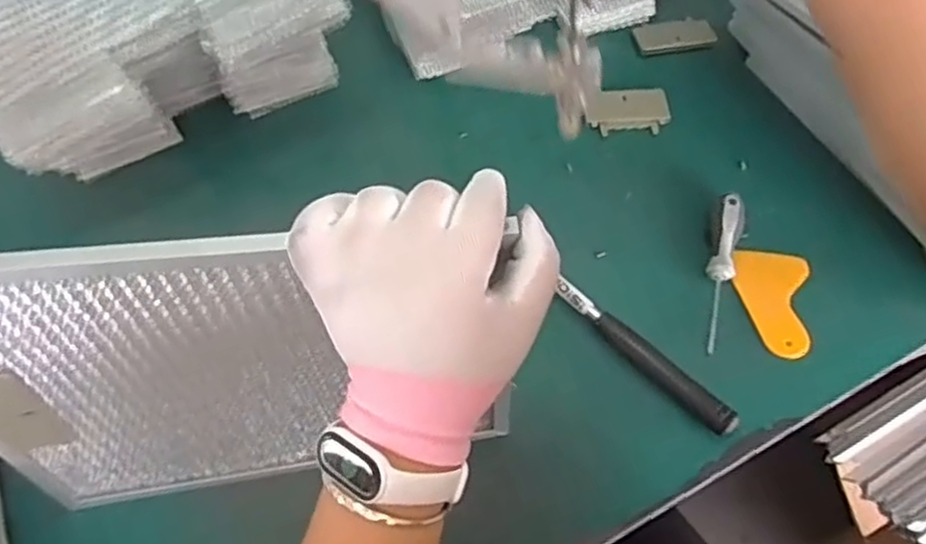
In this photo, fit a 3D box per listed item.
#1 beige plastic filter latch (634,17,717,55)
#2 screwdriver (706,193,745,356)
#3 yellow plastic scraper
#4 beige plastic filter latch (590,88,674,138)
[{"bbox_3d":[0.235,-0.262,0.787,0.089,0.004,0.045,-8,59,-4],"label":"beige plastic filter latch"},{"bbox_3d":[0.230,0.000,0.630,0.030,0.025,0.143,11,78,8],"label":"screwdriver"},{"bbox_3d":[0.271,0.027,0.618,0.066,0.010,0.097,6,64,1],"label":"yellow plastic scraper"},{"bbox_3d":[0.171,-0.164,0.728,0.086,0.006,0.048,-5,81,-10],"label":"beige plastic filter latch"}]

